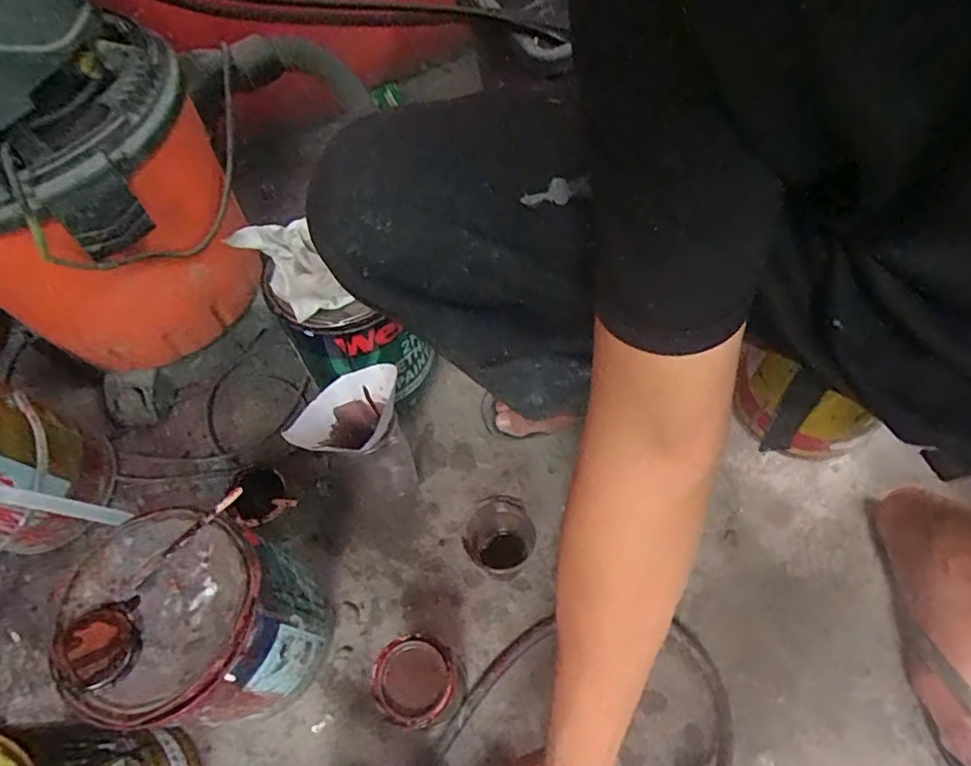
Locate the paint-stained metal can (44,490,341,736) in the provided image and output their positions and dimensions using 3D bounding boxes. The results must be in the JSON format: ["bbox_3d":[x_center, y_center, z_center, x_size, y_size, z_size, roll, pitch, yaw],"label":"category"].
[{"bbox_3d":[-0.250,0.219,0.549,0.155,0.208,0.164,-26,62,-10],"label":"paint-stained metal can"}]

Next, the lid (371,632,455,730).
[{"bbox_3d":[-0.063,0.260,0.514,0.069,0.010,0.070,-2,60,4],"label":"lid"}]

